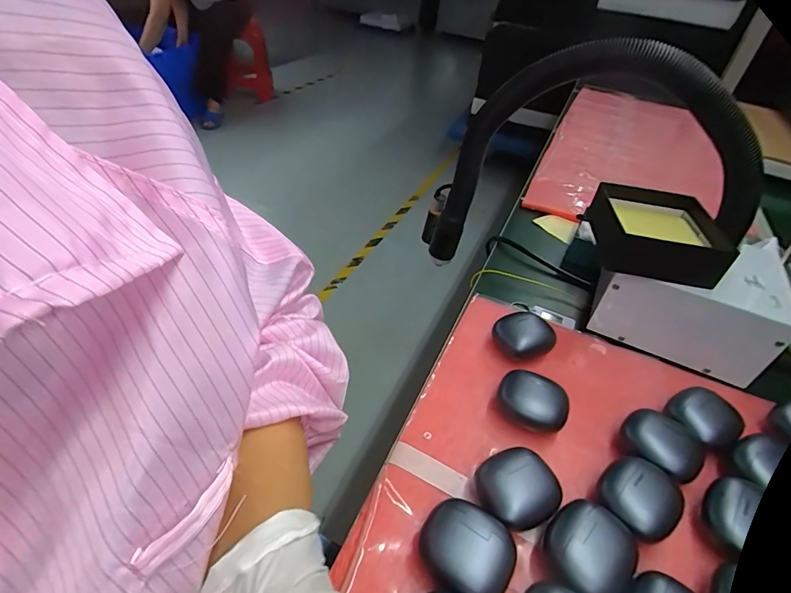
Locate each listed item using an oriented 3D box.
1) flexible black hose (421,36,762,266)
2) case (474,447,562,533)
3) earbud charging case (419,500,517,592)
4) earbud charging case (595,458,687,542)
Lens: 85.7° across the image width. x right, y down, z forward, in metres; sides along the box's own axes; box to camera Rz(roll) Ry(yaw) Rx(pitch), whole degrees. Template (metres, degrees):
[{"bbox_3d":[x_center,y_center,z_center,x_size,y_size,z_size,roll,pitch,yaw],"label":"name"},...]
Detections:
[{"bbox_3d":[0.185,-0.128,0.458,0.291,0.257,0.105,8,40,3],"label":"flexible black hose"},{"bbox_3d":[0.085,0.134,0.298,0.051,0.030,0.048,-14,44,-22],"label":"case"},{"bbox_3d":[0.043,0.158,0.264,0.055,0.030,0.045,27,44,24],"label":"earbud charging case"},{"bbox_3d":[0.172,0.142,0.302,0.057,0.028,0.048,-29,51,-34],"label":"earbud charging case"}]

